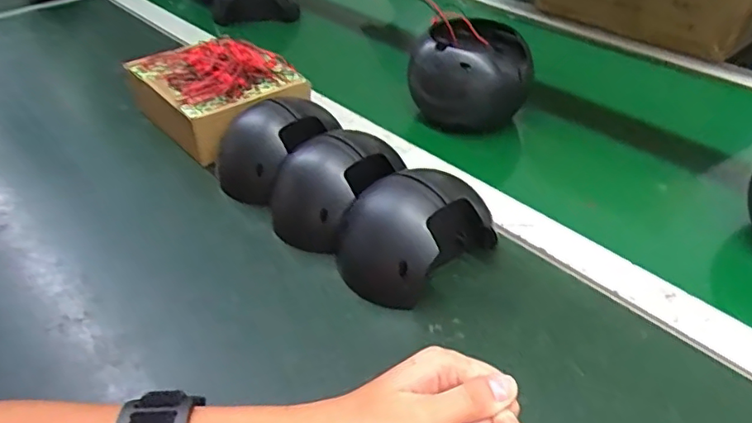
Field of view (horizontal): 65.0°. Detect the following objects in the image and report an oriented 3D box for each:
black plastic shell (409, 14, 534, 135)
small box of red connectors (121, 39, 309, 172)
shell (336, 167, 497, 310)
[{"bbox_3d":[0.106,-0.155,0.660,0.124,0.097,0.123,6,38,8],"label":"black plastic shell"},{"bbox_3d":[-0.162,-0.132,0.622,0.143,0.067,0.166,-26,45,-29],"label":"small box of red connectors"},{"bbox_3d":[0.032,0.011,0.455,0.119,0.064,0.088,-22,43,-26],"label":"shell"}]

